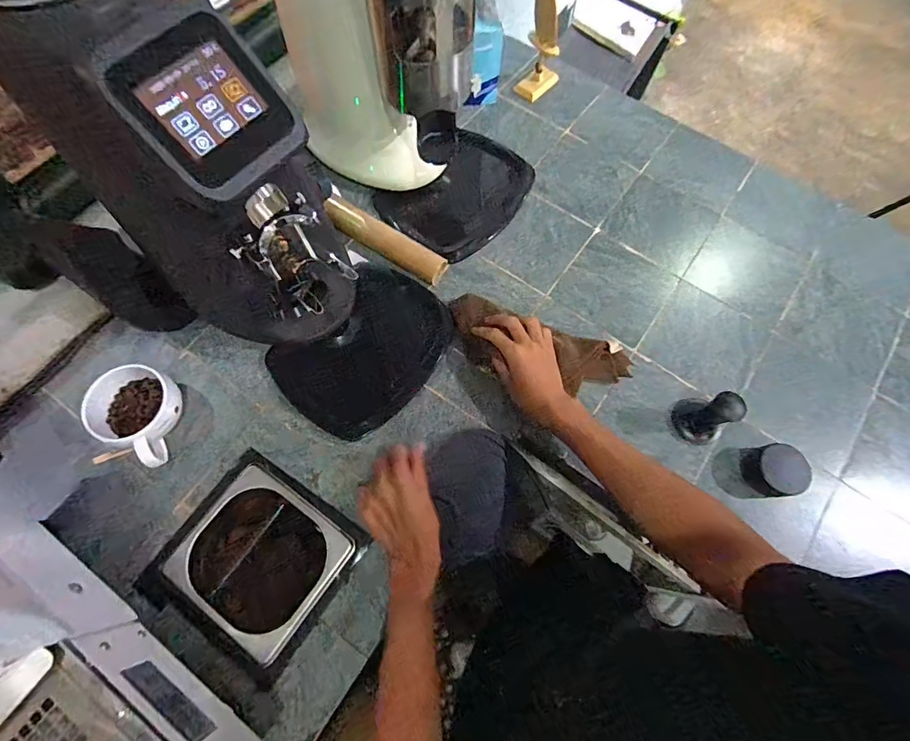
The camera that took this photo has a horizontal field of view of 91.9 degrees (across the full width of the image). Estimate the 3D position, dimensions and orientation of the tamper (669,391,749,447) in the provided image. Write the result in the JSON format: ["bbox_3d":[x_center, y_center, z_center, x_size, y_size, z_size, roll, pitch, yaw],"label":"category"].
[{"bbox_3d":[0.314,0.057,0.548,0.056,0.083,0.061,0,69,0],"label":"tamper"}]

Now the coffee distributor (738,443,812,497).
[{"bbox_3d":[0.399,0.125,0.549,0.066,0.037,0.060,0,69,0],"label":"coffee distributor"}]

